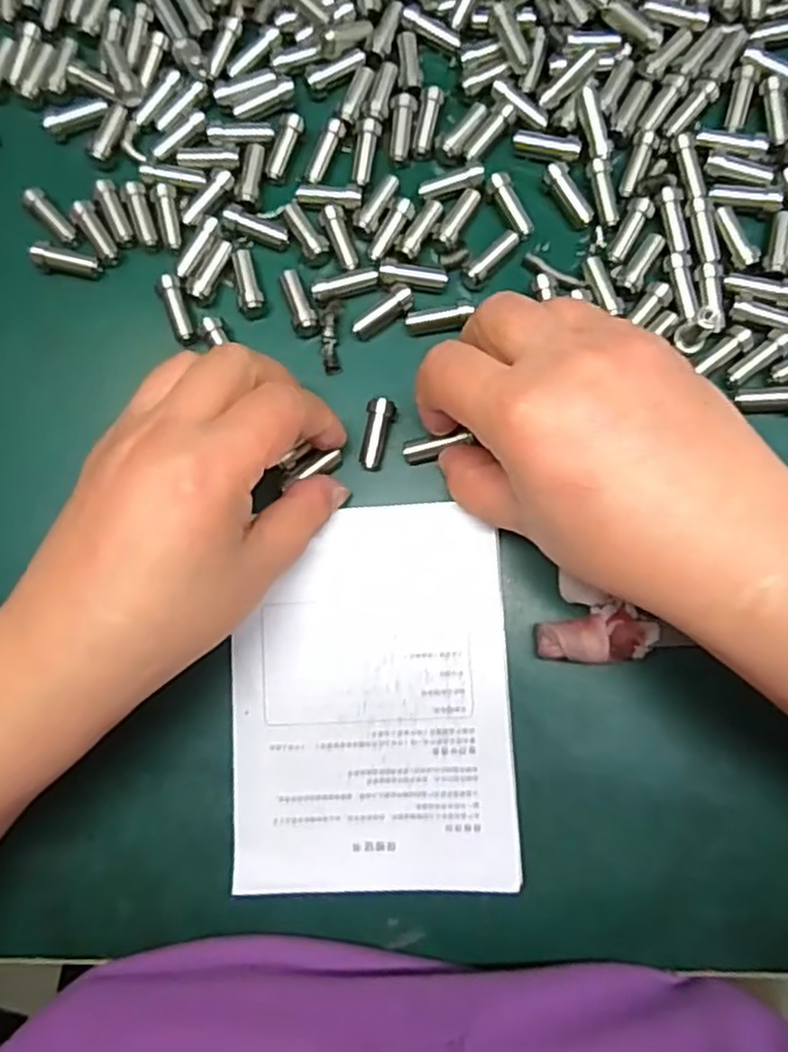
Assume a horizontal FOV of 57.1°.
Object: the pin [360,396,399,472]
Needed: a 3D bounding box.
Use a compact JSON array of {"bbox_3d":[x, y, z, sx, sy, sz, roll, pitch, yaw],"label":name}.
[{"bbox_3d":[-0.006,-0.035,0.284,0.012,0.012,0.028,8,84,3],"label":"pin"}]

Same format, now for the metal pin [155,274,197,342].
[{"bbox_3d":[-0.087,-0.087,0.290,0.009,0.005,0.029,-22,84,0],"label":"metal pin"}]

